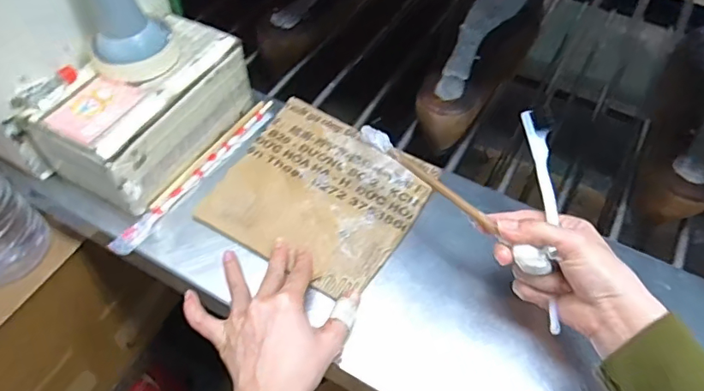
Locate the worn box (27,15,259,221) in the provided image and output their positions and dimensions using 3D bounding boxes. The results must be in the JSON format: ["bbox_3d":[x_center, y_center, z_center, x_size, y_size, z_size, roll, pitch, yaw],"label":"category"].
[{"bbox_3d":[-0.212,-0.092,0.529,0.123,0.086,0.197,25,59,17],"label":"worn box"}]

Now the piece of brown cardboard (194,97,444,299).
[{"bbox_3d":[-0.032,-0.005,0.515,0.190,0.010,0.176,26,59,18],"label":"piece of brown cardboard"}]

